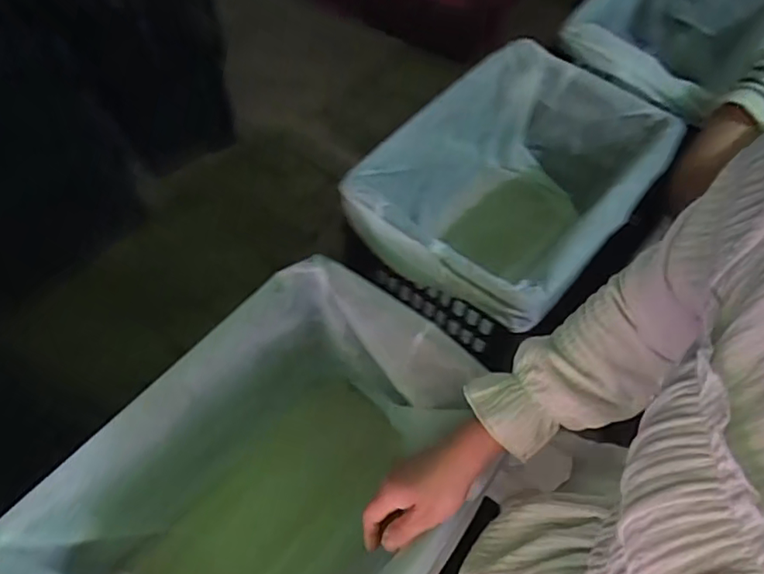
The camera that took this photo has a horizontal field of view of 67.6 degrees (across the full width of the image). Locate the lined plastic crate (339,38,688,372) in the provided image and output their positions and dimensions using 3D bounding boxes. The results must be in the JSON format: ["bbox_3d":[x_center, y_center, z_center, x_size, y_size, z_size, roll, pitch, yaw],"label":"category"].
[{"bbox_3d":[0.215,-0.115,0.910,0.333,0.286,0.530,36,60,19],"label":"lined plastic crate"}]

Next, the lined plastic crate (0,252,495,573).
[{"bbox_3d":[-0.106,0.244,0.632,0.315,0.247,0.452,37,63,19],"label":"lined plastic crate"}]

